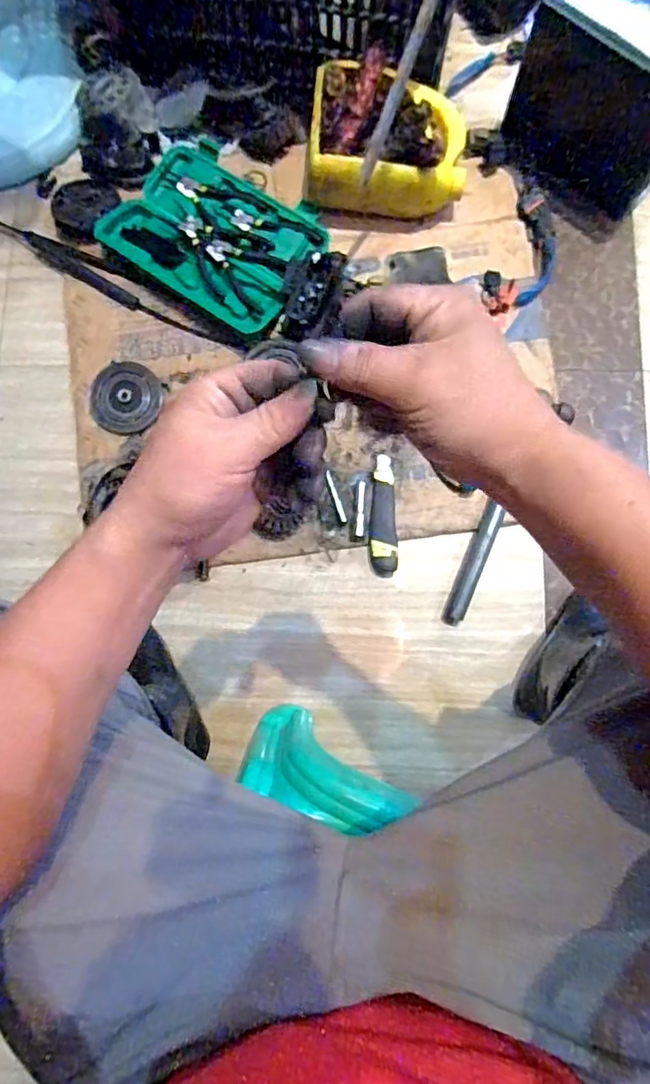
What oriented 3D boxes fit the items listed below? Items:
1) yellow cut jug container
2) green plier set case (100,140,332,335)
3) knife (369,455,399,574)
[{"bbox_3d":[0.091,-0.561,0.804,0.221,0.112,0.187,9,83,3],"label":"yellow cut jug container"},{"bbox_3d":[-0.160,-0.457,0.851,0.303,0.034,0.220,36,82,7],"label":"green plier set case"},{"bbox_3d":[0.081,-0.040,0.793,0.038,0.022,0.162,-2,80,1],"label":"knife"}]

